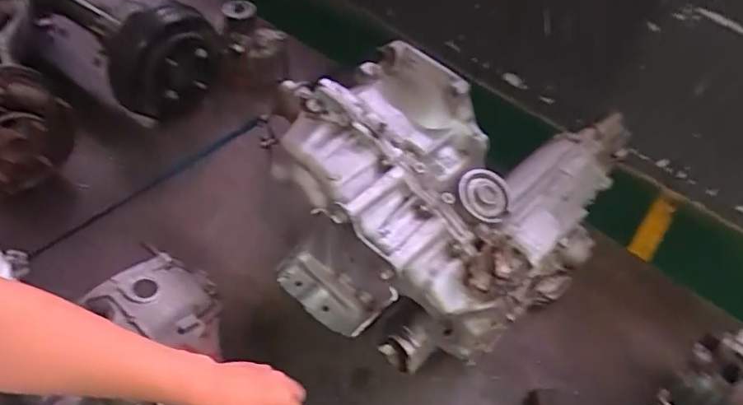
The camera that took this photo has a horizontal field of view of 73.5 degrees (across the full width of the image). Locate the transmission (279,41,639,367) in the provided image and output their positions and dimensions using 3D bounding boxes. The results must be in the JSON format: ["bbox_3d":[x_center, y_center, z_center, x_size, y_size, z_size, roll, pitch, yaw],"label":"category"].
[{"bbox_3d":[0.186,-0.044,0.916,0.744,0.346,0.439,-34,62,-32],"label":"transmission"}]

